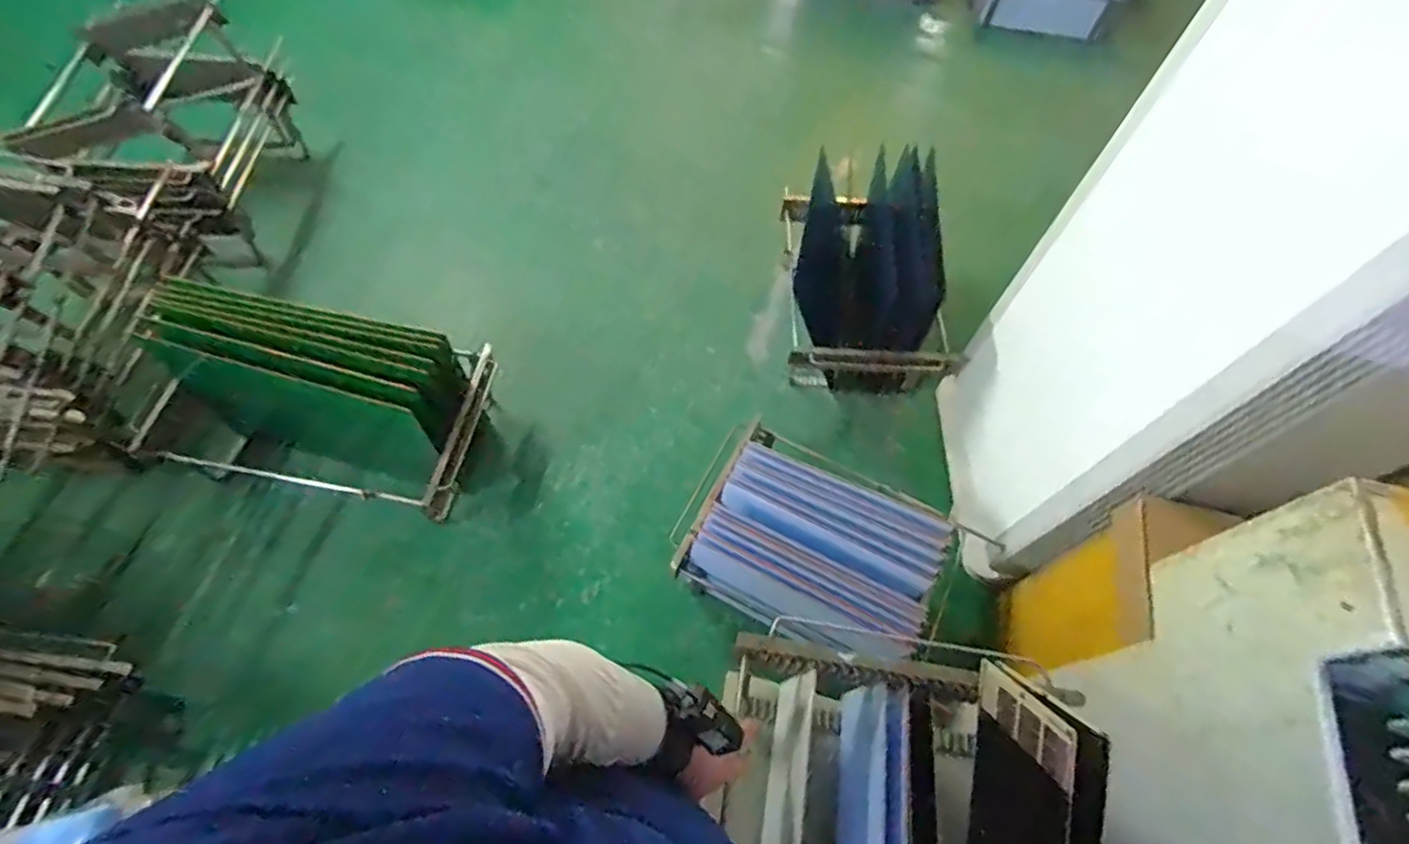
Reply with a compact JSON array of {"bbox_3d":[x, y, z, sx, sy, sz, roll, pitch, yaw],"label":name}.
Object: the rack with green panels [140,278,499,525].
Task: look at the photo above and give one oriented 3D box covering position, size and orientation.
[{"bbox_3d":[-0.872,-0.054,1.482,0.749,0.415,0.357,11,61,3],"label":"rack with green panels"}]

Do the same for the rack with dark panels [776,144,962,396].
[{"bbox_3d":[0.426,-0.378,1.705,0.417,0.369,0.526,1,61,-3],"label":"rack with dark panels"}]

